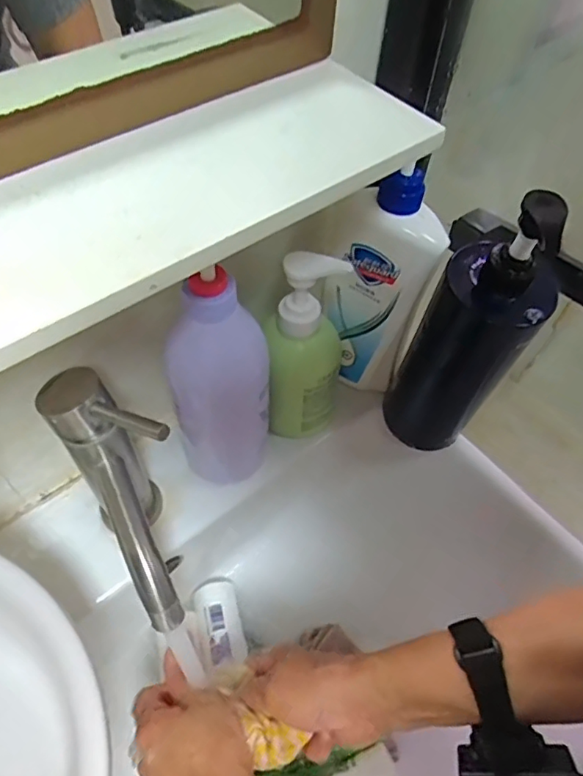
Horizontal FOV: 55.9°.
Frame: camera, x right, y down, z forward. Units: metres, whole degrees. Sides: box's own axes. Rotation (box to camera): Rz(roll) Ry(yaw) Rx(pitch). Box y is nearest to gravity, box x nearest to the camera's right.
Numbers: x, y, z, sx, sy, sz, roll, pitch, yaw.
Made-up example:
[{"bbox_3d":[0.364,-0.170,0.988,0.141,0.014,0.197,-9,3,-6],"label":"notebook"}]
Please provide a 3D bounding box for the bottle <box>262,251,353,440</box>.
[{"bbox_3d":[0.012,-0.028,0.483,0.069,0.187,0.058,6,55,1],"label":"bottle"}]

